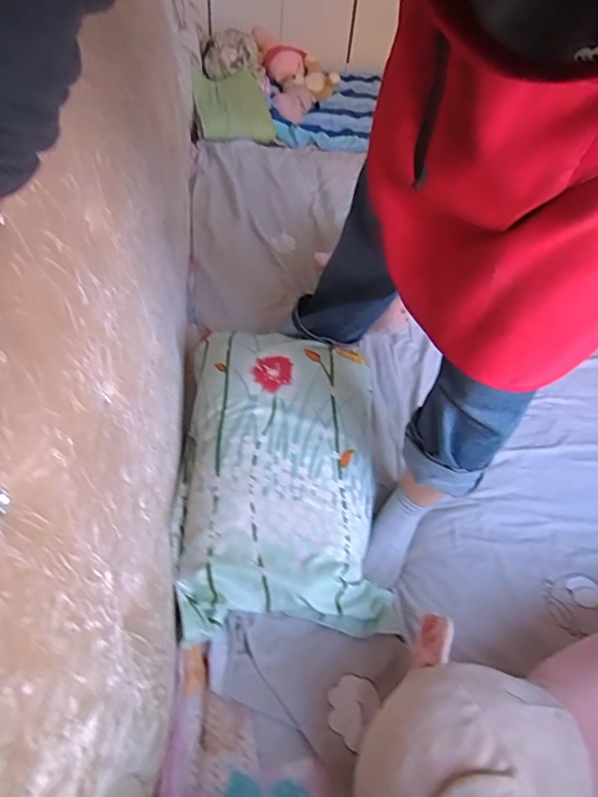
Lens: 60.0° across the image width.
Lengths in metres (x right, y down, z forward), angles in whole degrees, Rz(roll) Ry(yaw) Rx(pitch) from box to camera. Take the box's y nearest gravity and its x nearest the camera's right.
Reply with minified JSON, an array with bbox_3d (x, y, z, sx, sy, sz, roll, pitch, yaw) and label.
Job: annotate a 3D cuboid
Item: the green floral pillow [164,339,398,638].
[{"bbox_3d":[-0.020,0.106,0.900,0.356,0.132,0.562,2,49,-5],"label":"green floral pillow"}]

